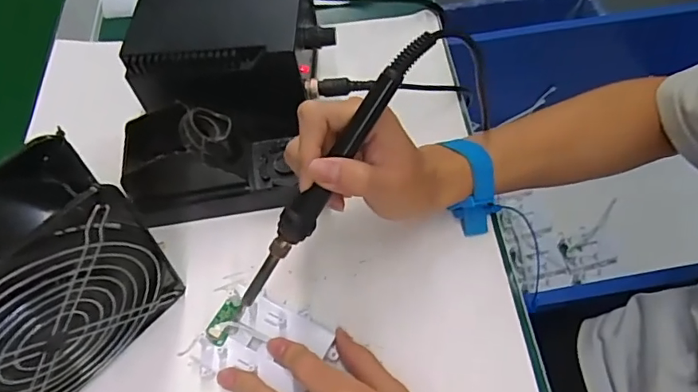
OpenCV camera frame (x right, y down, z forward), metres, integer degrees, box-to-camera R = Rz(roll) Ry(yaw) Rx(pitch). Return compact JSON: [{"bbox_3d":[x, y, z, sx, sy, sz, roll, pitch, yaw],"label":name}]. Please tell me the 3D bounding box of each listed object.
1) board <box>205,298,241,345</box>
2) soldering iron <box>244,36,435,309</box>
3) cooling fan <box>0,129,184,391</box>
[{"bbox_3d":[-0.086,0.086,0.352,0.015,0.004,0.031,19,60,13],"label":"board"},{"bbox_3d":[-0.012,-0.011,0.306,0.015,0.019,0.198,40,105,24],"label":"soldering iron"},{"bbox_3d":[-0.182,0.067,0.291,0.062,0.151,0.147,31,64,19],"label":"cooling fan"}]

